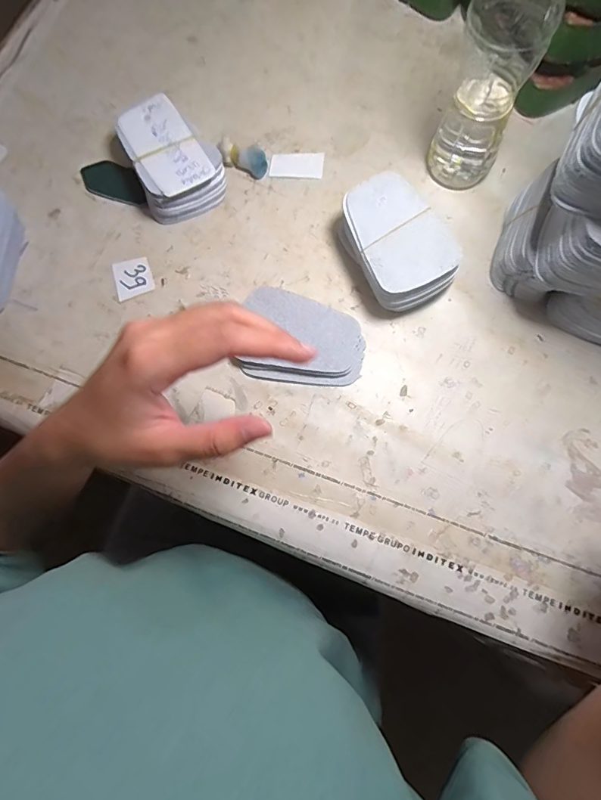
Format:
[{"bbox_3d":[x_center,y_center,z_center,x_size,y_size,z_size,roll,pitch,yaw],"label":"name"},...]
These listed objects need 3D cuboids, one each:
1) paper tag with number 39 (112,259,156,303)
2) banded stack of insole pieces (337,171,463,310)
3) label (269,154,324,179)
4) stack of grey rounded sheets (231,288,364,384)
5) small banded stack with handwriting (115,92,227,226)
[{"bbox_3d":[-0.152,-0.111,0.391,0.033,0.004,0.036,-19,79,-10],"label":"paper tag with number 39"},{"bbox_3d":[0.076,-0.129,0.369,0.082,0.047,0.110,-36,79,-8],"label":"banded stack of insole pieces"},{"bbox_3d":[-0.004,-0.229,0.417,0.051,0.004,0.026,1,81,-4],"label":"label"},{"bbox_3d":[0.003,-0.054,0.368,0.102,0.014,0.076,7,76,2],"label":"stack of grey rounded sheets"},{"bbox_3d":[-0.118,-0.223,0.399,0.073,0.039,0.101,-27,78,-6],"label":"small banded stack with handwriting"}]

